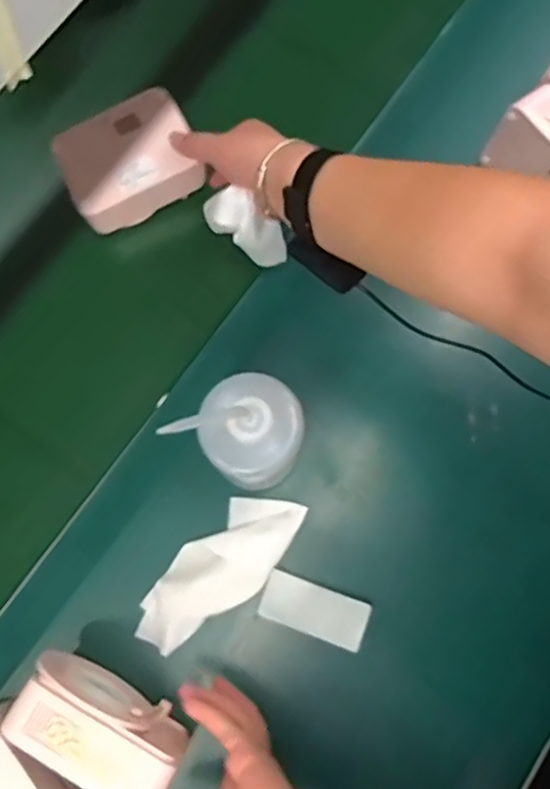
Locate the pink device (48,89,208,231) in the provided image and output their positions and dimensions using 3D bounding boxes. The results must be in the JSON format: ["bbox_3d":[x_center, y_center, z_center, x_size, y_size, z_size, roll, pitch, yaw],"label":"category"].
[{"bbox_3d":[-0.143,-0.228,0.649,0.127,0.050,0.095,-29,80,-5],"label":"pink device"}]

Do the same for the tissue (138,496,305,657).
[{"bbox_3d":[-0.048,0.154,0.581,0.068,0.015,0.168,44,82,8],"label":"tissue"}]

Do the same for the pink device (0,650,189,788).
[{"bbox_3d":[-0.132,0.255,0.504,0.125,0.086,0.051,29,81,6],"label":"pink device"}]

